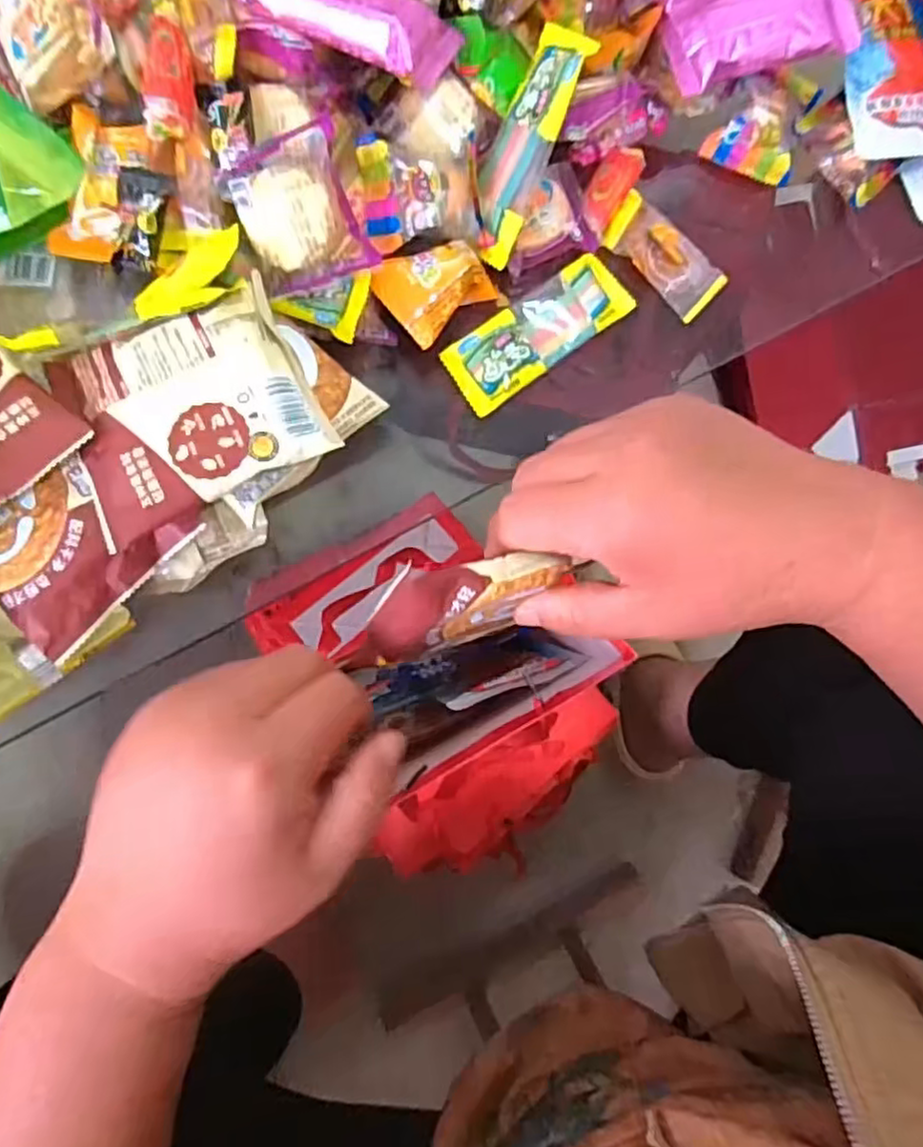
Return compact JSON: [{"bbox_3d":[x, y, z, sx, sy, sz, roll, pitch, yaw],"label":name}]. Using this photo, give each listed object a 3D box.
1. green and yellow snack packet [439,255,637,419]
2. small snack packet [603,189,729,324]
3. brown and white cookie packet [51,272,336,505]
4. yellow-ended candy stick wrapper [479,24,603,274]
[{"bbox_3d":[0.039,-0.124,0.349,0.098,0.011,0.036,-35,88,-7],"label":"green and yellow snack packet"},{"bbox_3d":[0.107,-0.167,0.358,0.066,0.015,0.032,40,83,0],"label":"small snack packet"},{"bbox_3d":[-0.114,-0.073,0.289,0.094,0.015,0.084,-27,87,-6],"label":"brown and white cookie packet"},{"bbox_3d":[0.030,-0.199,0.320,0.034,0.012,0.098,40,122,29],"label":"yellow-ended candy stick wrapper"}]

